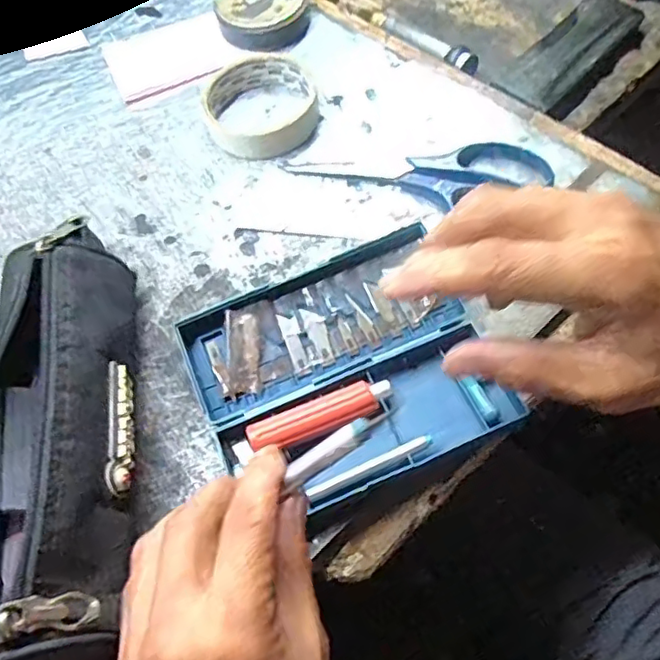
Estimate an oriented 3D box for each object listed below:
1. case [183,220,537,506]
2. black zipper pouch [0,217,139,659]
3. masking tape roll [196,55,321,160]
[{"bbox_3d":[0.005,0.022,0.337,0.150,0.026,0.127,-22,62,-9],"label":"case"},{"bbox_3d":[-0.139,0.036,0.318,0.064,0.082,0.244,-12,61,-2],"label":"black zipper pouch"},{"bbox_3d":[-0.051,-0.166,0.452,0.081,0.023,0.084,-1,64,1],"label":"masking tape roll"}]

